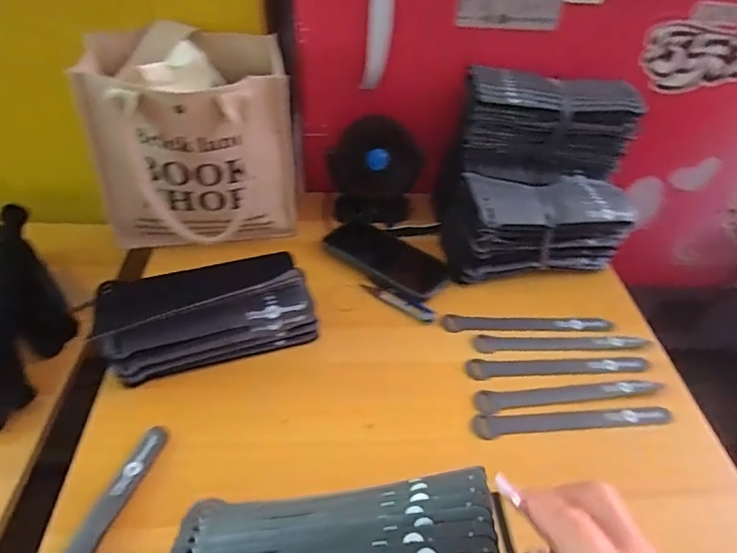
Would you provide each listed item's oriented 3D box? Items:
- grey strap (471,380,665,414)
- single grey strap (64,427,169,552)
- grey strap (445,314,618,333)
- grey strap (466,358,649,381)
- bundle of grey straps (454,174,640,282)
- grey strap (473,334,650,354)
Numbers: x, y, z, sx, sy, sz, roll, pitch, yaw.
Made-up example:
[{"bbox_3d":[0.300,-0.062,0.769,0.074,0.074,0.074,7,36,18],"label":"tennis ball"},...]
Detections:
[{"bbox_3d":[0.200,0.116,0.519,0.186,0.006,0.023,-6,51,-5],"label":"grey strap"},{"bbox_3d":[-0.213,0.199,0.391,0.025,0.013,0.195,12,43,8],"label":"single grey strap"},{"bbox_3d":[0.180,0.054,0.591,0.190,0.008,0.025,1,42,-2],"label":"grey strap"},{"bbox_3d":[0.203,0.093,0.544,0.198,0.007,0.024,0,43,-6],"label":"grey strap"},{"bbox_3d":[0.212,-0.066,0.650,0.221,0.100,0.099,-6,44,-12],"label":"bundle of grey straps"},{"bbox_3d":[0.215,0.072,0.569,0.193,0.010,0.025,1,43,-4],"label":"grey strap"}]

